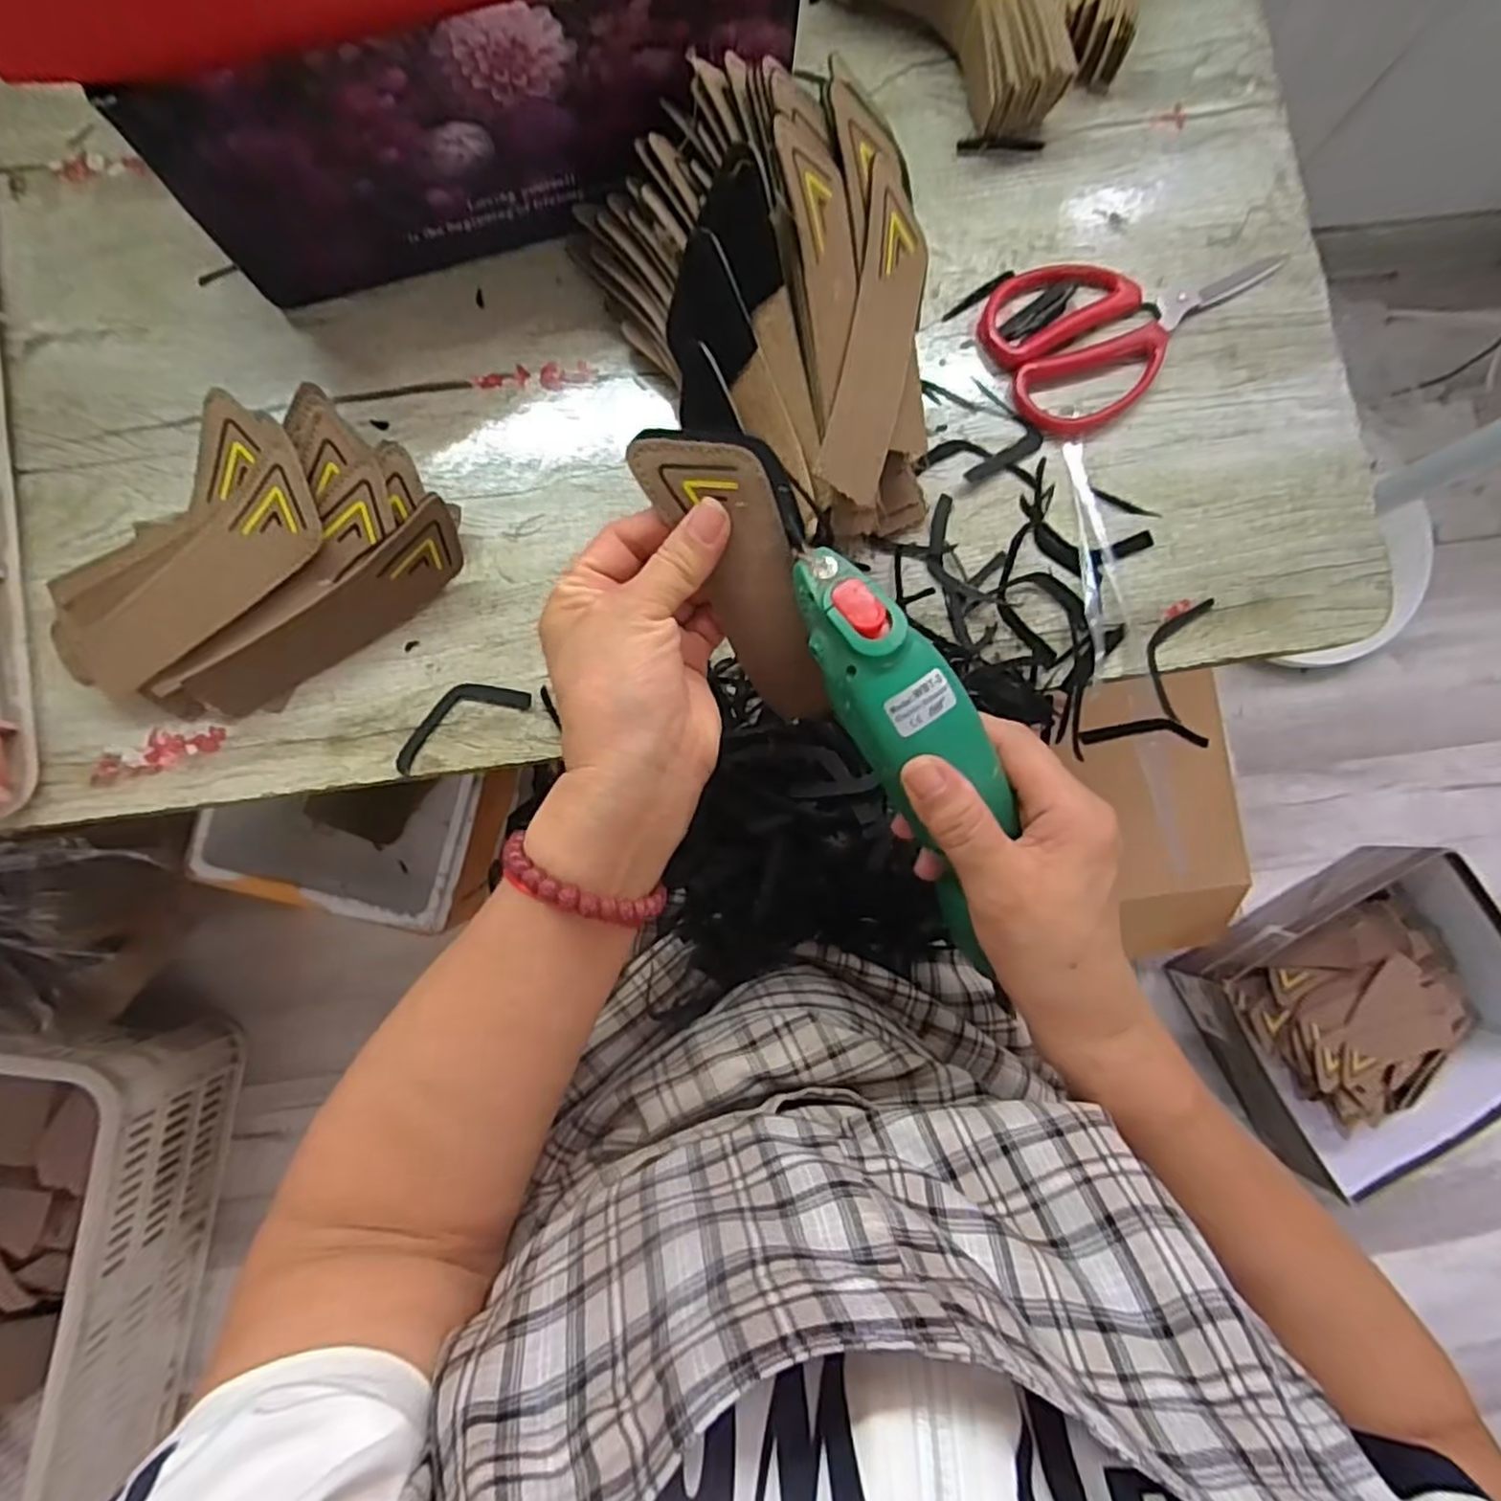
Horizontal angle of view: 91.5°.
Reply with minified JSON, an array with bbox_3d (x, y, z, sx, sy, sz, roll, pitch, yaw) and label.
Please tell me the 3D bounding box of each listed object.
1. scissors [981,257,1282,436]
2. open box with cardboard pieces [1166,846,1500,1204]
[{"bbox_3d":[0.228,-0.255,0.429,0.180,0.009,0.098,-24,85,-5],"label":"scissors"},{"bbox_3d":[0.717,0.306,0.869,0.337,0.121,0.293,-26,85,-5],"label":"open box with cardboard pieces"}]

